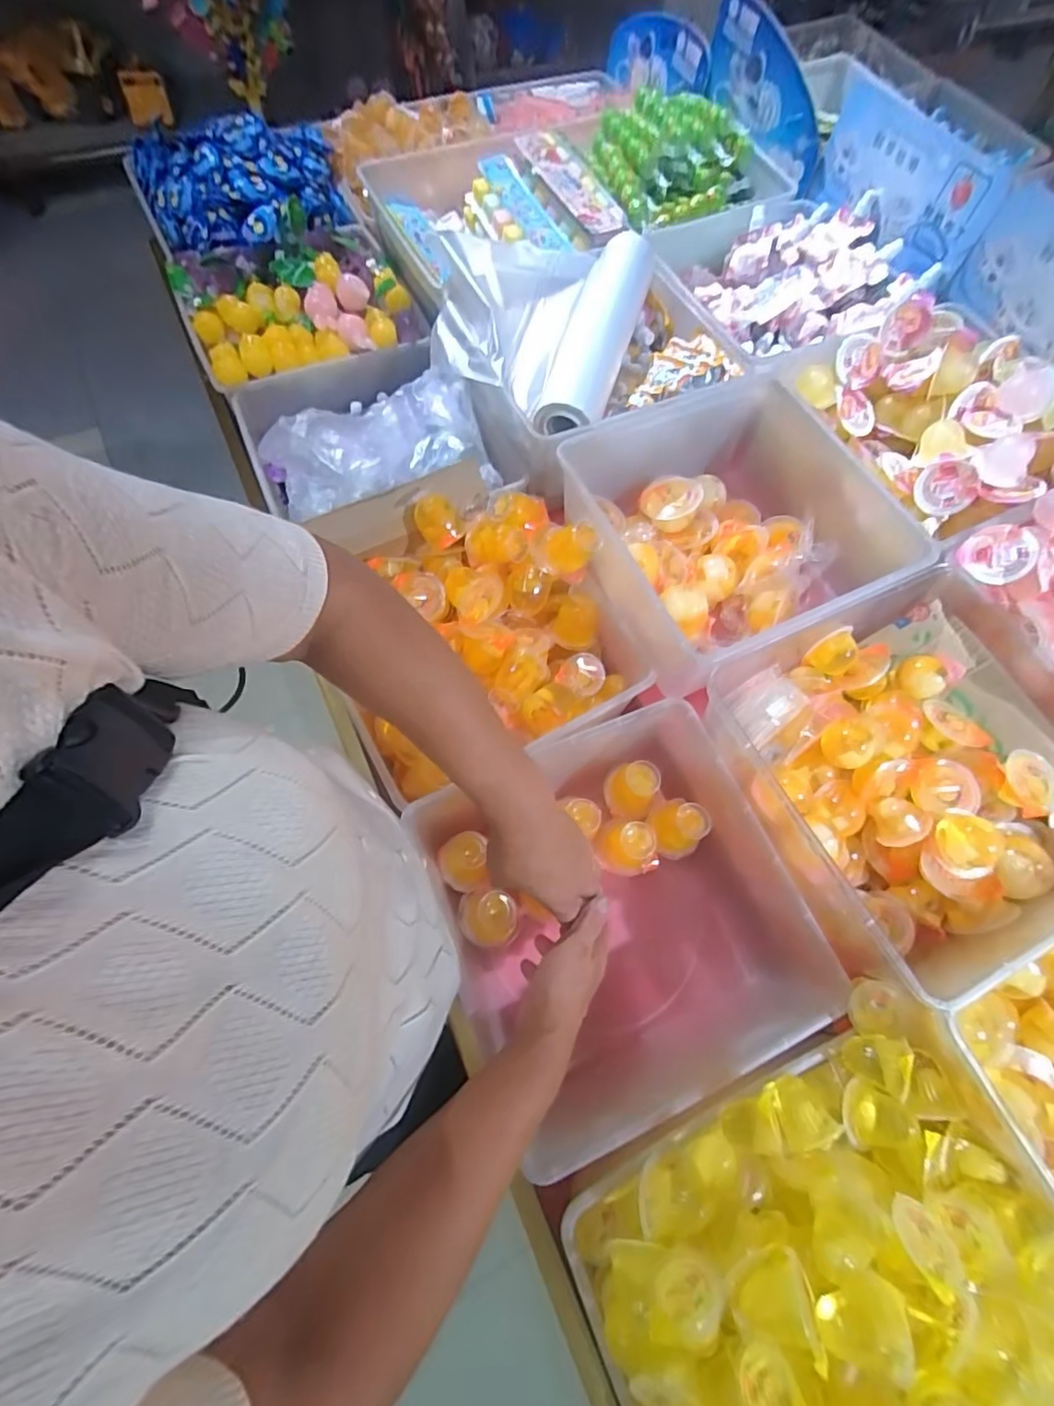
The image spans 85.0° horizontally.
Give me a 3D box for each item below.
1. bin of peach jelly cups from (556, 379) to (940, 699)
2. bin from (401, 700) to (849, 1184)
[{"bbox_3d":[0.226,-0.189,0.651,0.319,0.135,0.308,-26,70,-12],"label":"bin of peach jelly cups"},{"bbox_3d":[0.084,0.202,0.564,0.299,0.159,0.299,-22,69,-10],"label":"bin"}]

